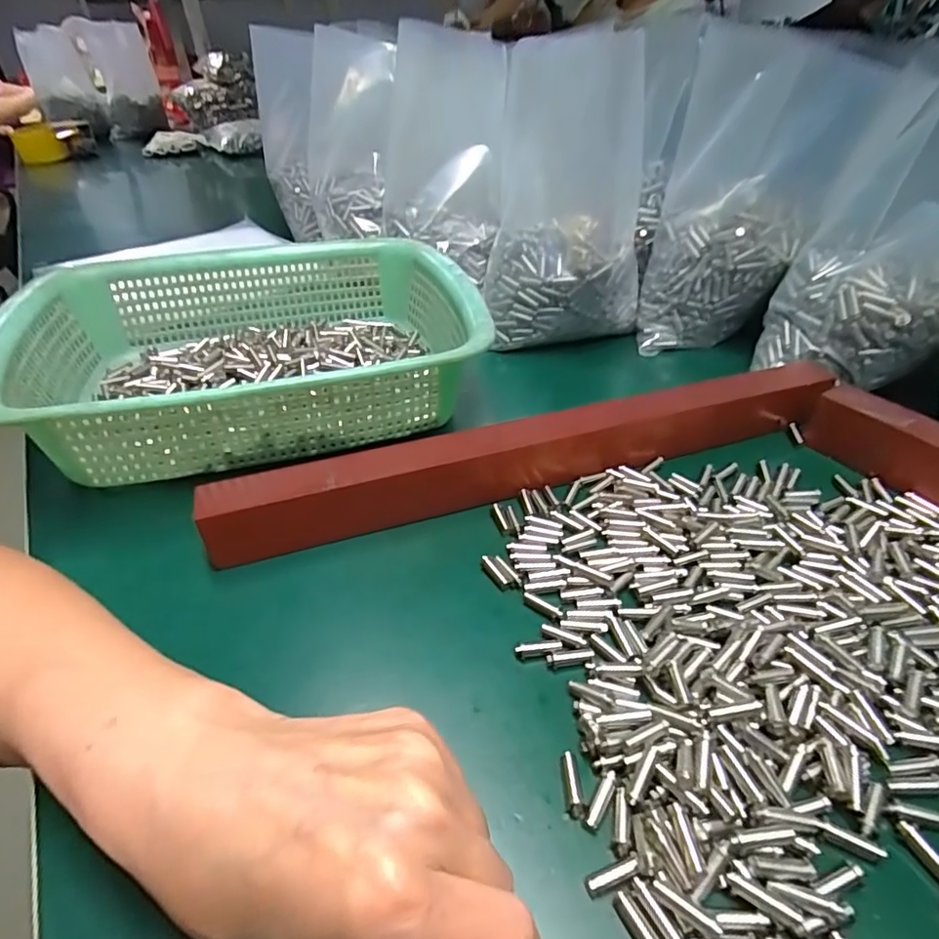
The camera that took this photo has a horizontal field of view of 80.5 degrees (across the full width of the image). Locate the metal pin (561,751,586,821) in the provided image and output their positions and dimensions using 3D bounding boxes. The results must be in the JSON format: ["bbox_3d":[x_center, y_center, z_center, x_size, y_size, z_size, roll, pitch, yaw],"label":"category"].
[{"bbox_3d":[0.038,0.116,0.204,0.006,0.007,0.021,-2,40,0],"label":"metal pin"}]

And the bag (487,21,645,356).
[{"bbox_3d":[0.078,-0.221,0.452,0.119,0.209,0.106,8,41,12],"label":"bag"}]

